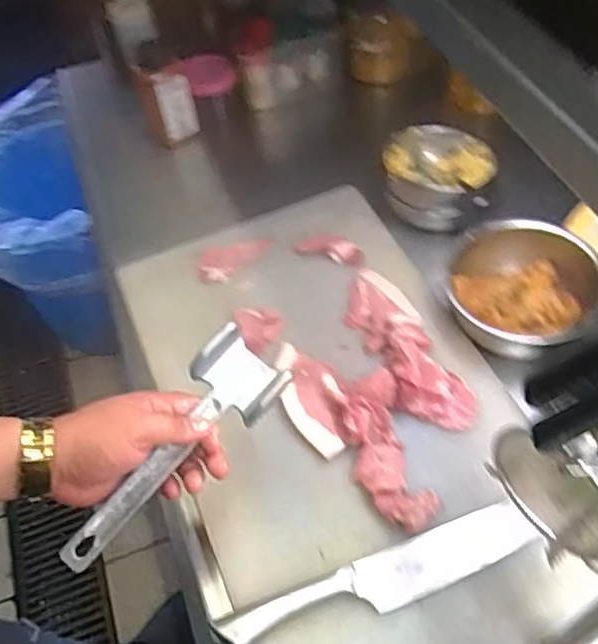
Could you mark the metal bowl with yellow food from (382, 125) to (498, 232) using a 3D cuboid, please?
[{"bbox_3d":[0.185,-0.199,0.873,0.133,0.073,0.146,-2,52,3],"label":"metal bowl with yellow food"}]

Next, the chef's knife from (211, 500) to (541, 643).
[{"bbox_3d":[0.075,0.234,0.591,0.298,0.013,0.049,-20,54,-10],"label":"chef's knife"}]

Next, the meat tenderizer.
[{"bbox_3d":[-0.108,0.110,0.554,0.069,0.053,0.229,34,70,27],"label":"meat tenderizer"}]

